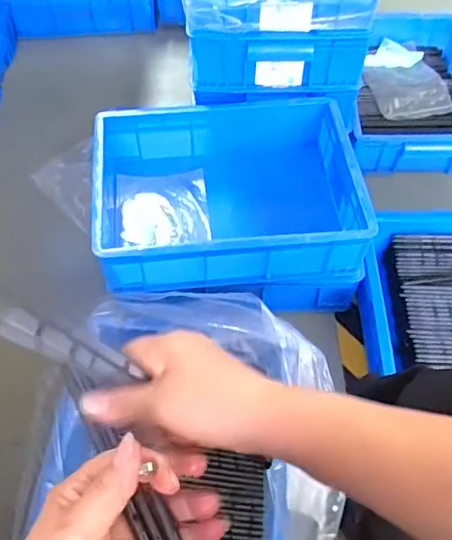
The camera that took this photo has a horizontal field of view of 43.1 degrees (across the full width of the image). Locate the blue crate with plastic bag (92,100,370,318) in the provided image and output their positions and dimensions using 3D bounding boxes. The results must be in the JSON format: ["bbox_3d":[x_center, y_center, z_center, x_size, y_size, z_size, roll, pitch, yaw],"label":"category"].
[{"bbox_3d":[-0.012,-0.110,0.960,0.433,0.189,0.321,-5,56,-4],"label":"blue crate with plastic bag"}]

